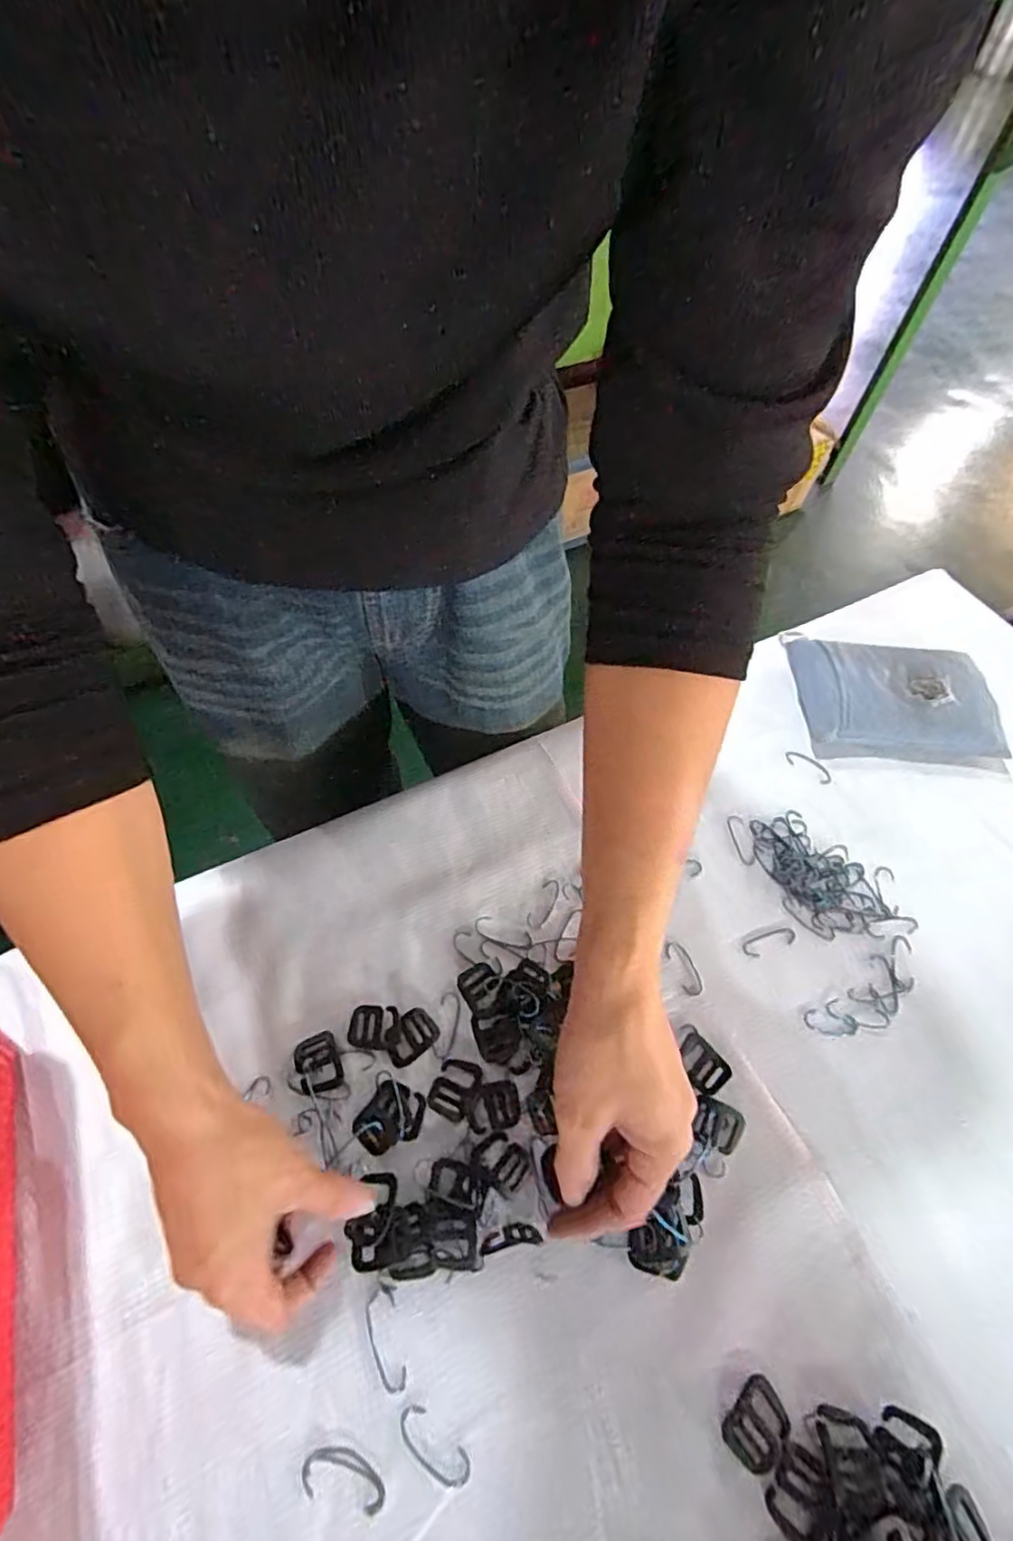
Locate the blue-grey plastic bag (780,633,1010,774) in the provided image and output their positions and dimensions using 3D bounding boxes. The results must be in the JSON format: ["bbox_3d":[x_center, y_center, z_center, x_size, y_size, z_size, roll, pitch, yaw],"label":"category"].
[{"bbox_3d":[0.342,-0.058,0.557,0.173,0.026,0.117,3,65,1],"label":"blue-grey plastic bag"}]

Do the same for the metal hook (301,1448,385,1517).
[{"bbox_3d":[-0.075,0.327,0.292,0.039,0.004,0.017,12,55,4],"label":"metal hook"}]

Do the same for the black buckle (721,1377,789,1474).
[{"bbox_3d":[0.123,0.321,0.309,0.033,0.004,0.025,-36,65,-25],"label":"black buckle"}]

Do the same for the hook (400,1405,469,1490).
[{"bbox_3d":[-0.035,0.320,0.299,0.039,0.004,0.016,32,59,17],"label":"hook"}]

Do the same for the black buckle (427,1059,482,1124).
[{"bbox_3d":[-0.031,0.193,0.382,0.026,0.004,0.033,18,56,8],"label":"black buckle"}]

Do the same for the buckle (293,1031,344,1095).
[{"bbox_3d":[-0.115,0.178,0.385,0.025,0.004,0.033,-16,58,-15],"label":"buckle"}]

